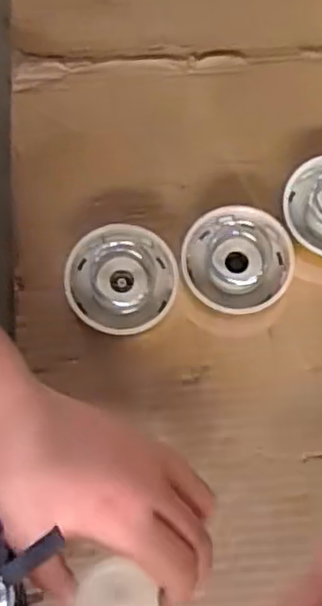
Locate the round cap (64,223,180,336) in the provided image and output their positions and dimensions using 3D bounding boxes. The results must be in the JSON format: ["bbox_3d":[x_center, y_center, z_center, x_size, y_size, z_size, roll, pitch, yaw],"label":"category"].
[{"bbox_3d":[-0.023,-0.012,0.434,0.065,0.031,0.064,0,75,0],"label":"round cap"}]

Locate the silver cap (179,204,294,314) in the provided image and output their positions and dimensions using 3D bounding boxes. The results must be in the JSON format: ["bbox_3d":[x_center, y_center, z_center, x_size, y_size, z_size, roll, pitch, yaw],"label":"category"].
[{"bbox_3d":[0.047,-0.023,0.437,0.065,0.035,0.063,0,75,0],"label":"silver cap"}]

